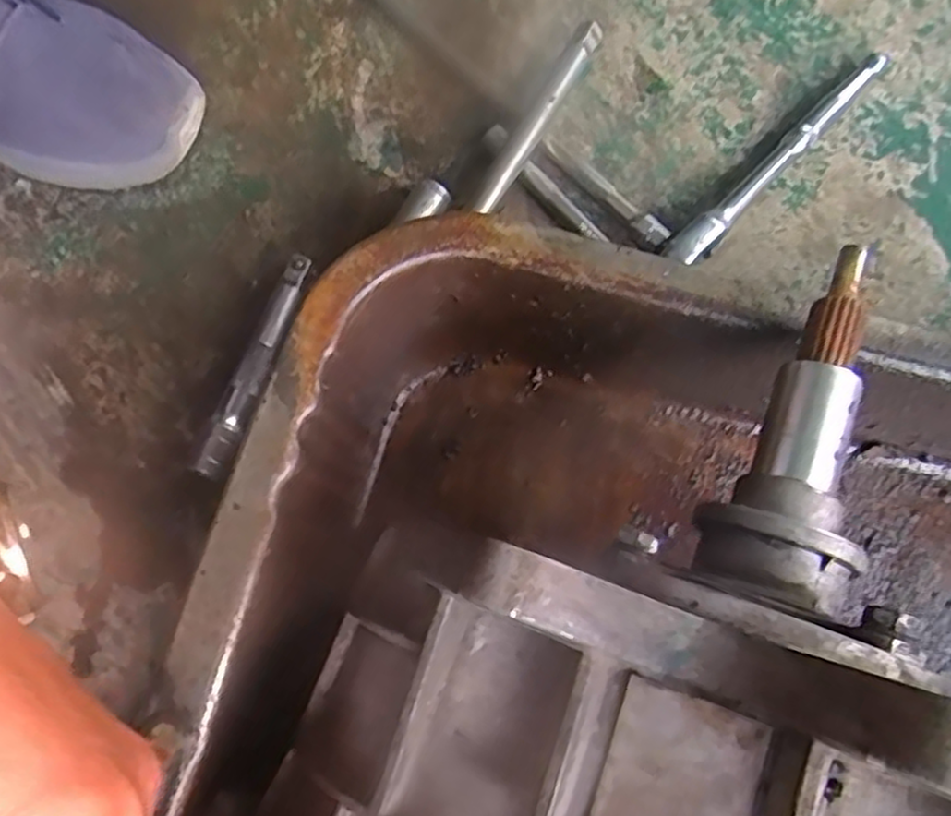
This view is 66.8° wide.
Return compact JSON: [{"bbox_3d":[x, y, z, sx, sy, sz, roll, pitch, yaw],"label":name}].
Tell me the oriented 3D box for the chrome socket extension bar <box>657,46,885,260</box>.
[{"bbox_3d":[0.168,-0.140,0.395,0.016,0.023,0.198,42,79,12],"label":"chrome socket extension bar"}]

